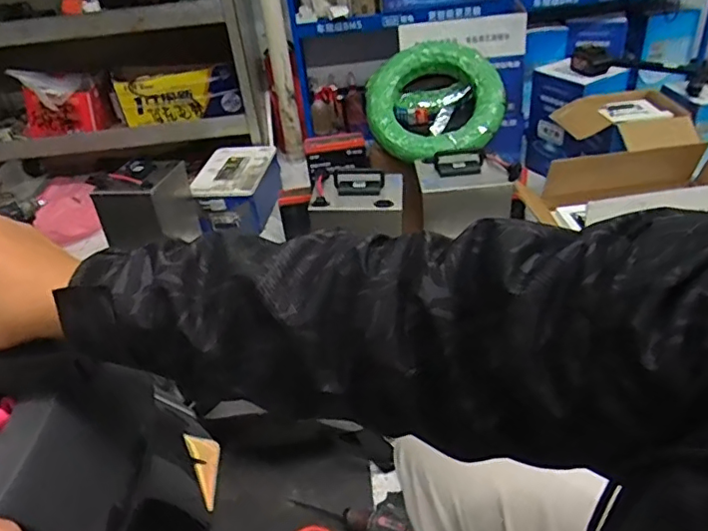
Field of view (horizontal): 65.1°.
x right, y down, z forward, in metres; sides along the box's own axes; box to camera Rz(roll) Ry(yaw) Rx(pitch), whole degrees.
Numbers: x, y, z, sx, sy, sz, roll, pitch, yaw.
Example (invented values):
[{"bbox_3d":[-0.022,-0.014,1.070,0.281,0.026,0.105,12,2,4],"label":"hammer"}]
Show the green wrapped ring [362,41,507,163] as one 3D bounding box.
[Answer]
[{"bbox_3d":[0.206,-0.455,1.523,0.350,0.079,0.380,-4,79,21],"label":"green wrapped ring"}]

